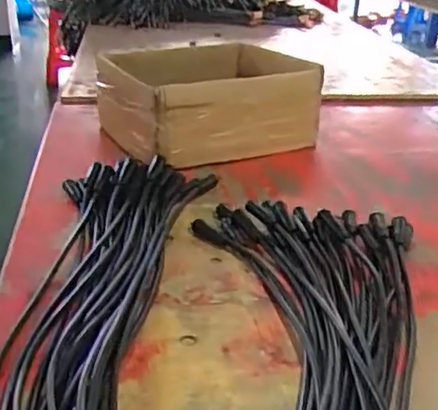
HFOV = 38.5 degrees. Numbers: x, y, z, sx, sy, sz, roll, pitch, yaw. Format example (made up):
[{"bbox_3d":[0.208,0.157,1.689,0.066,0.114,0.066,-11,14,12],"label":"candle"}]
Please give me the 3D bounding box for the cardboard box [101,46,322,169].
[{"bbox_3d":[-0.027,-0.222,1.395,0.422,0.181,0.332,-12,27,-28],"label":"cardboard box"}]

